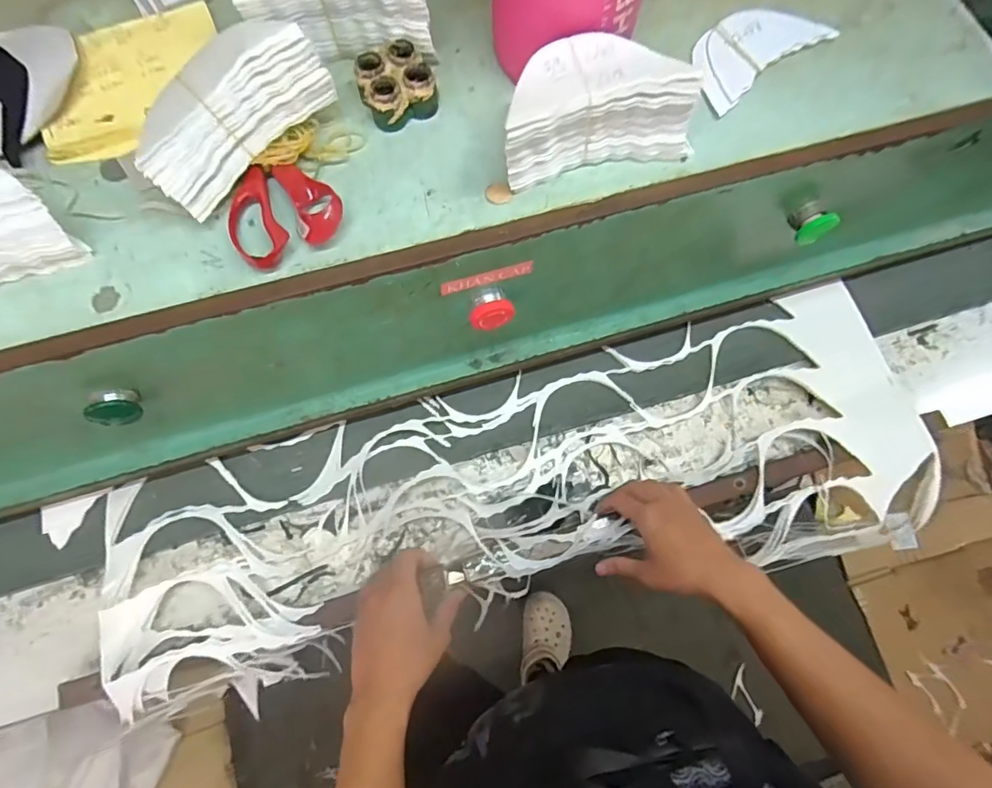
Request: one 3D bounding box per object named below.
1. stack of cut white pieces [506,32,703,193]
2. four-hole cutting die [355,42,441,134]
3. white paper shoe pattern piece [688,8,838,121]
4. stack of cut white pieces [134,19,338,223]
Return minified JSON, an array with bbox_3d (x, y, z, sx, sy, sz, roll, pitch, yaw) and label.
[{"bbox_3d":[0.071,-0.214,0.403,0.150,0.076,0.072,-16,72,-7],"label":"stack of cut white pieces"},{"bbox_3d":[-0.082,-0.250,0.434,0.056,0.034,0.055,-29,74,-11],"label":"four-hole cutting die"},{"bbox_3d":[0.226,-0.309,0.478,0.153,0.010,0.074,-39,76,-14],"label":"white paper shoe pattern piece"},{"bbox_3d":[-0.197,-0.208,0.381,0.079,0.064,0.143,44,87,12],"label":"stack of cut white pieces"}]

